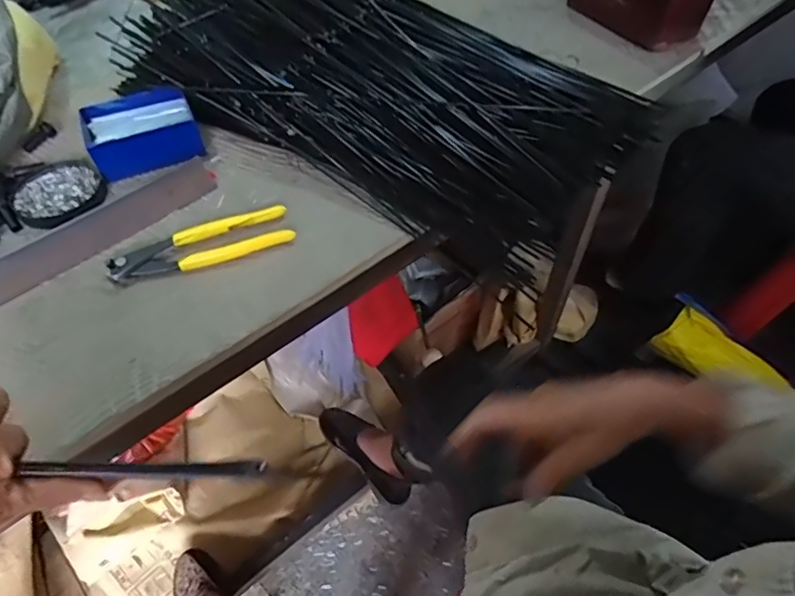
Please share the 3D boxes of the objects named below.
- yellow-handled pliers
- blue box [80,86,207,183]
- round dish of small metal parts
[{"bbox_3d":[-0.179,-0.049,0.486,0.160,0.012,0.052,-19,56,-12],"label":"yellow-handled pliers"},{"bbox_3d":[-0.279,-0.183,0.578,0.112,0.039,0.090,-20,56,-13],"label":"blue box"},{"bbox_3d":[-0.347,-0.108,0.538,0.081,0.015,0.082,-1,54,1],"label":"round dish of small metal parts"}]

